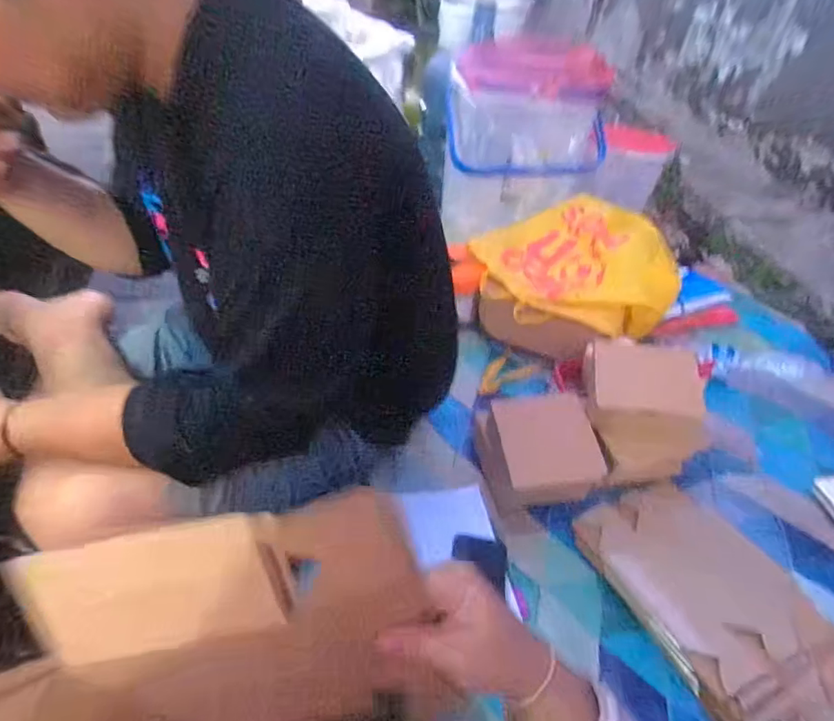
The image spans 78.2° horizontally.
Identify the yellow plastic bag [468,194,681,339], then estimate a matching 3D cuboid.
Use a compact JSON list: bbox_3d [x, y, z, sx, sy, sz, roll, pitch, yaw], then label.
[{"bbox_3d":[0.291,-0.185,0.992,0.267,0.155,0.367,-29,54,-31],"label":"yellow plastic bag"}]

